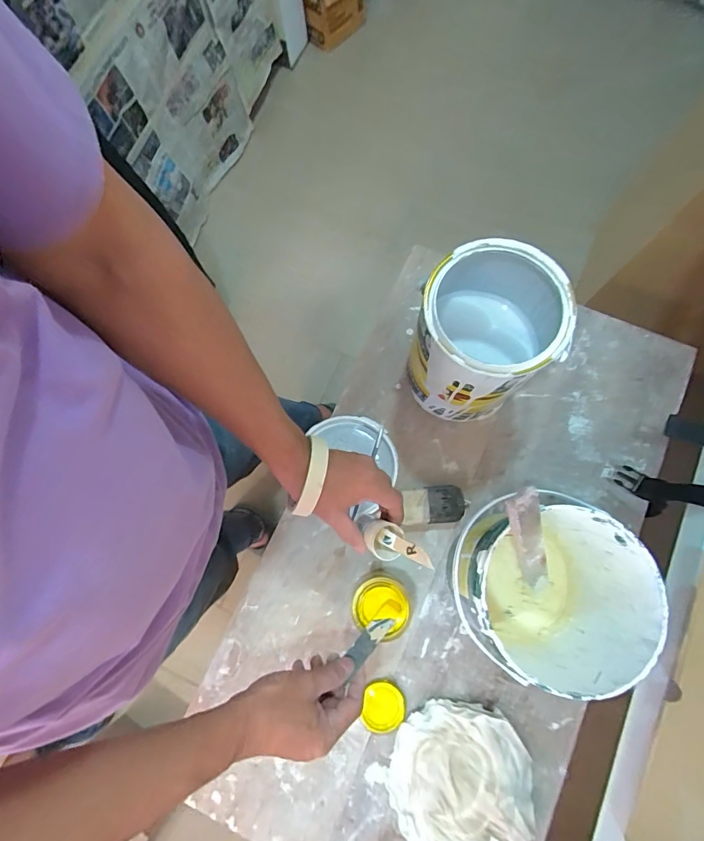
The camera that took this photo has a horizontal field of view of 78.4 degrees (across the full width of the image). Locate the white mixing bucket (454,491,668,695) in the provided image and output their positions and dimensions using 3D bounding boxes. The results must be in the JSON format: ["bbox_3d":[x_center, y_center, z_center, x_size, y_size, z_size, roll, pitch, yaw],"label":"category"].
[{"bbox_3d":[0.212,0.190,0.507,0.168,0.206,0.167,0,76,2],"label":"white mixing bucket"}]

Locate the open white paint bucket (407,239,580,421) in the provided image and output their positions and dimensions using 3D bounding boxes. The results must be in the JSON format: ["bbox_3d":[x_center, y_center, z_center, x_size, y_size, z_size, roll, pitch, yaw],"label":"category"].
[{"bbox_3d":[0.169,-0.102,0.576,0.159,0.213,0.166,0,76,2],"label":"open white paint bucket"}]

